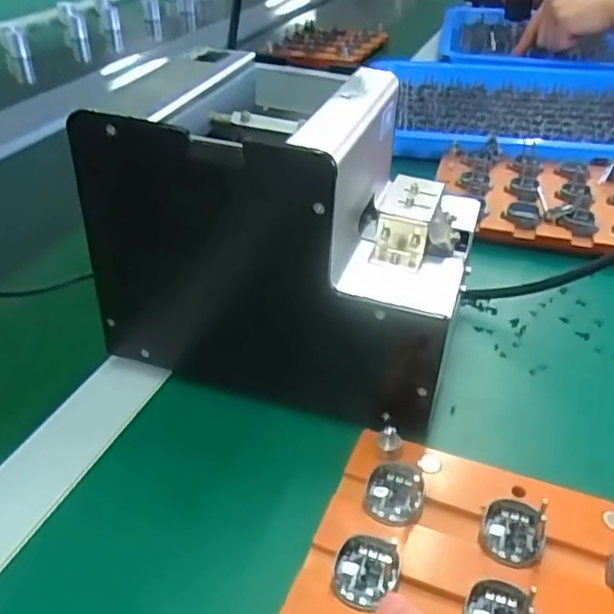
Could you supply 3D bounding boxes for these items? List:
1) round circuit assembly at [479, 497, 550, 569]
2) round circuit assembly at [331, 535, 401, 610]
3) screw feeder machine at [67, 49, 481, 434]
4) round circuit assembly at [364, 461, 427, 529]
[{"bbox_3d":[0.085,0.091,0.268,0.025,0.006,0.031,12,36,17],"label":"round circuit assembly"},{"bbox_3d":[0.023,0.102,0.253,0.025,0.005,0.030,10,36,15],"label":"round circuit assembly"},{"bbox_3d":[-0.006,-0.041,0.352,0.171,0.145,0.123,10,36,15],"label":"screw feeder machine"},{"bbox_3d":[0.038,0.080,0.283,0.025,0.005,0.032,7,35,10],"label":"round circuit assembly"}]

